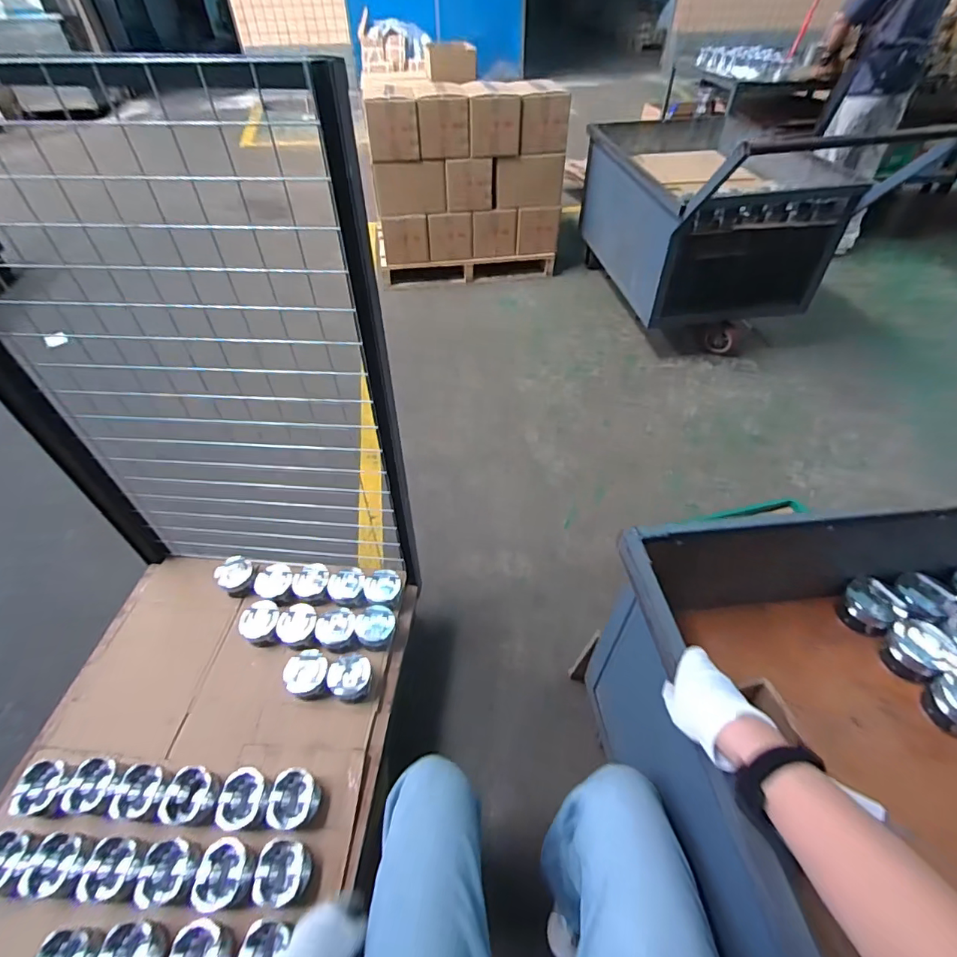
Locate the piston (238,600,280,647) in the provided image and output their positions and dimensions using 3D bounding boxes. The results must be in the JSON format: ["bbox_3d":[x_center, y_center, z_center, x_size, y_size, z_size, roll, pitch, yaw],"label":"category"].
[{"bbox_3d":[-0.486,0.321,1.079,0.089,0.041,0.102,-8,48,-5],"label":"piston"}]

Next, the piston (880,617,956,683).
[{"bbox_3d":[0.698,0.269,0.771,0.093,0.047,0.083,-16,49,-13],"label":"piston"}]

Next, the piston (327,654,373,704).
[{"bbox_3d":[-0.264,0.413,1.005,0.082,0.054,0.080,-1,48,1],"label":"piston"}]

